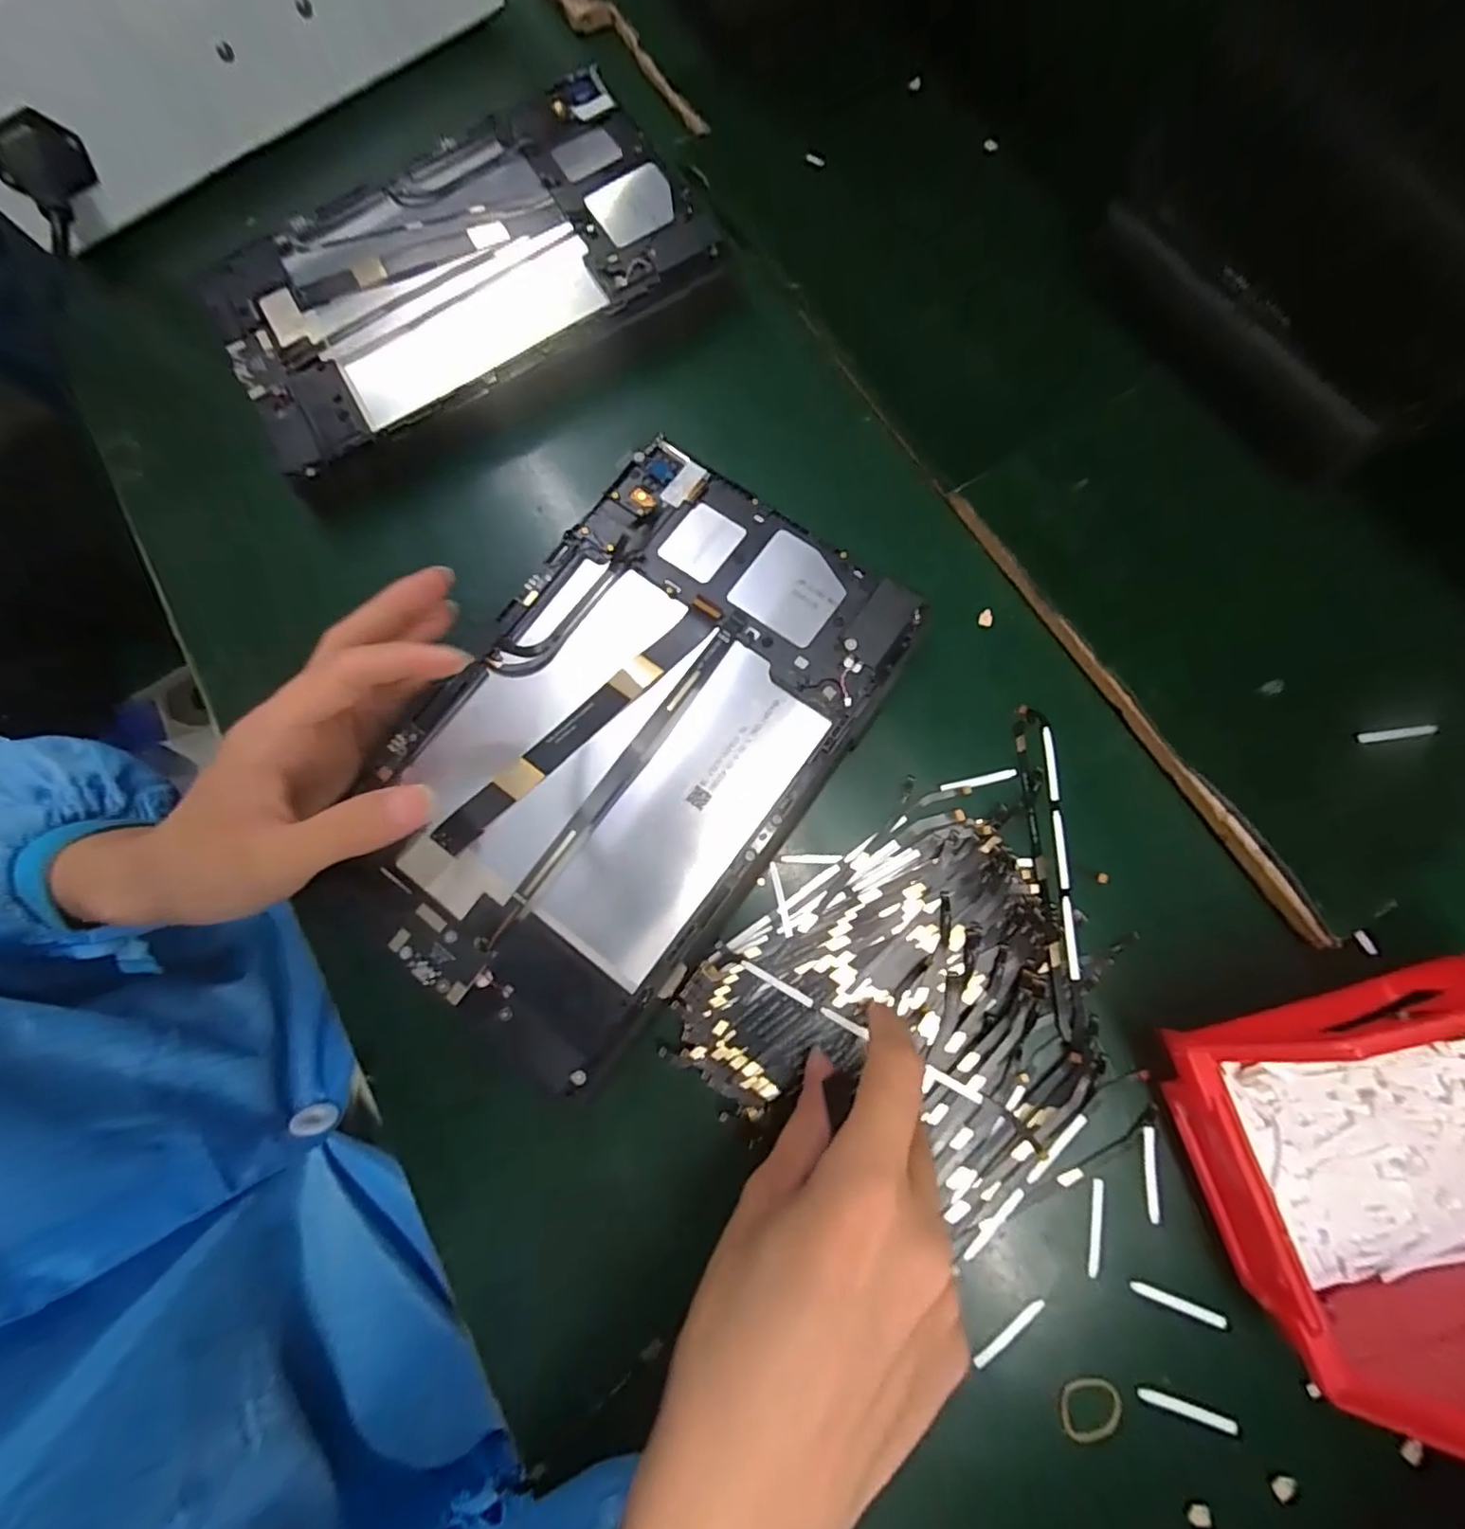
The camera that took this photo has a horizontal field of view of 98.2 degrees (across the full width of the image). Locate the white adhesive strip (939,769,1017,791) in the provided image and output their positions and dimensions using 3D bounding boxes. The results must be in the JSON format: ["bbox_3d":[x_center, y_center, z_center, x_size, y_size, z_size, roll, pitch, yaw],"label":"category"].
[{"bbox_3d":[0.105,0.007,0.269,0.032,0.004,0.004,-12,80,-1],"label":"white adhesive strip"}]

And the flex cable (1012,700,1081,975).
[{"bbox_3d":[0.131,0.030,0.264,0.017,0.004,0.111,0,76,-3],"label":"flex cable"}]

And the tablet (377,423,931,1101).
[{"bbox_3d":[-0.044,-0.011,0.259,0.148,0.015,0.228,35,82,7],"label":"tablet"}]

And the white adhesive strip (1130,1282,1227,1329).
[{"bbox_3d":[0.159,0.193,0.226,0.031,0.004,0.005,19,81,5],"label":"white adhesive strip"}]

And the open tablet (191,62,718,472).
[{"bbox_3d":[-0.140,-0.248,0.323,0.232,0.019,0.156,-30,77,-2],"label":"open tablet"}]

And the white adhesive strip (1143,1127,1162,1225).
[{"bbox_3d":[0.156,0.152,0.234,0.005,0.004,0.032,1,80,1],"label":"white adhesive strip"}]

